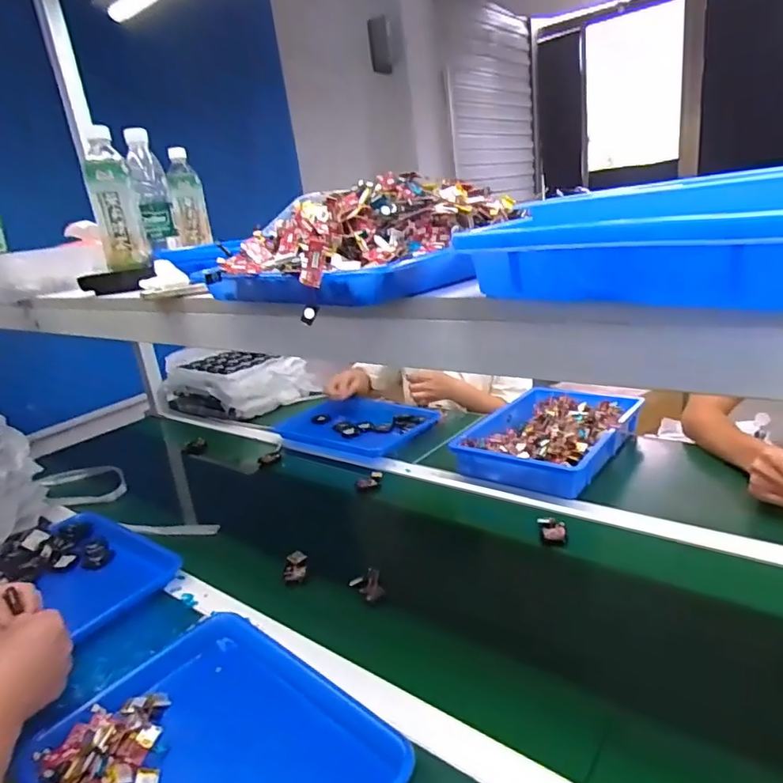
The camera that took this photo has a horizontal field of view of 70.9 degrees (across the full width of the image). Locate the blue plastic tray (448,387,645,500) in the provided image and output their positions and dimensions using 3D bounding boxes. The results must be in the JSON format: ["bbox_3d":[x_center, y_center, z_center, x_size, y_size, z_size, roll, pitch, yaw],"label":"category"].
[{"bbox_3d":[0.310,0.080,1.081,0.260,0.062,0.357,8,24,40],"label":"blue plastic tray"}]

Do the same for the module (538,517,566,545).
[{"bbox_3d":[0.241,0.207,0.822,0.036,0.017,0.049,-4,19,11],"label":"module"}]

